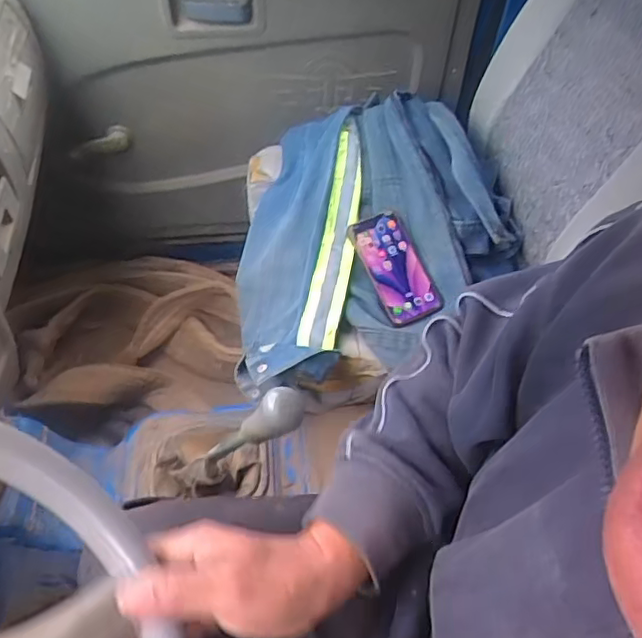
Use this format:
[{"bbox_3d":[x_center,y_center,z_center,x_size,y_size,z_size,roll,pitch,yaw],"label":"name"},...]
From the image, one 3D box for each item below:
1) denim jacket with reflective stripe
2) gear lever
[{"bbox_3d":[0.080,-0.112,0.850,0.363,0.183,0.414,5,52,-2],"label":"denim jacket with reflective stripe"},{"bbox_3d":[-0.076,0.125,0.671,0.043,0.174,0.035,24,48,-23],"label":"gear lever"}]

